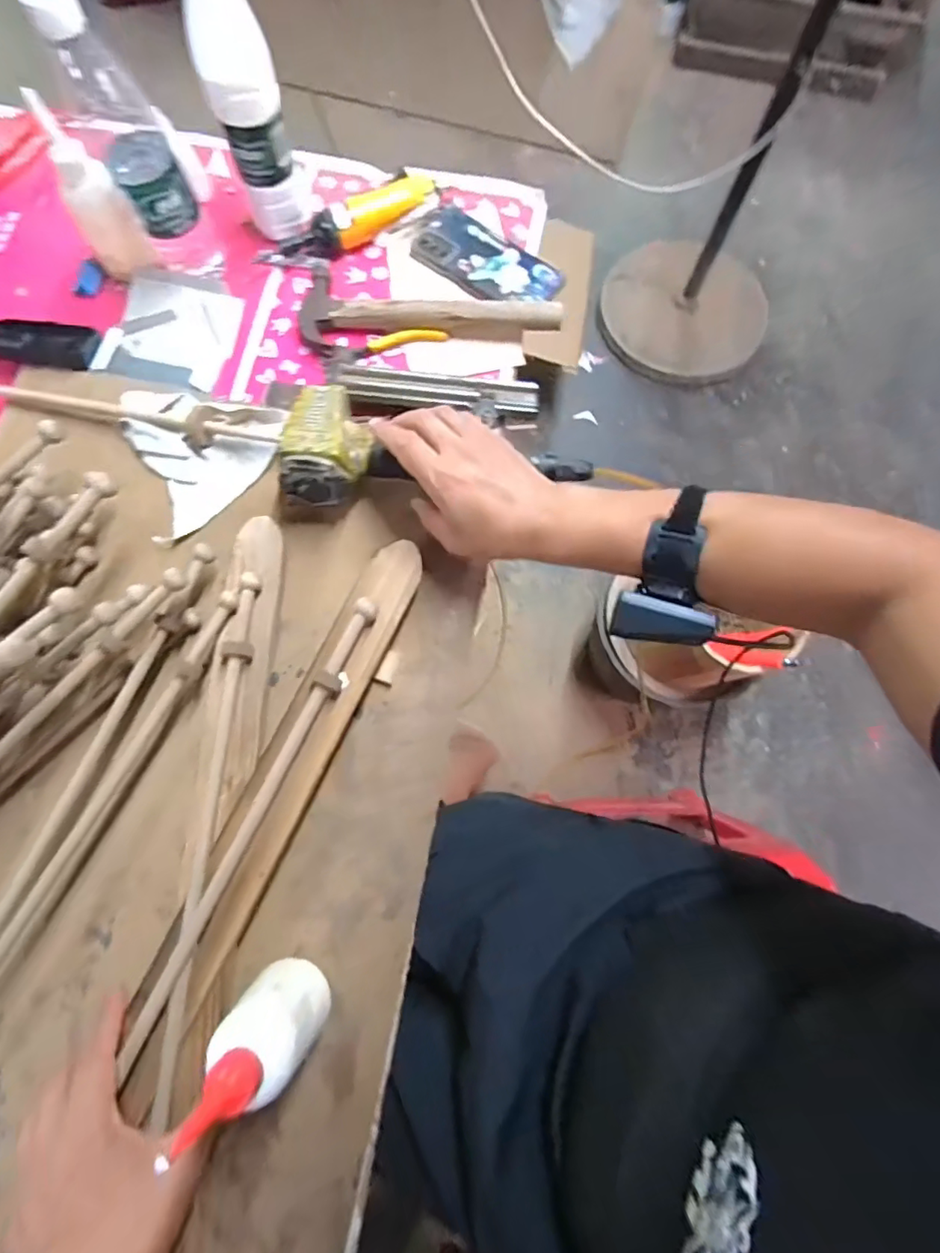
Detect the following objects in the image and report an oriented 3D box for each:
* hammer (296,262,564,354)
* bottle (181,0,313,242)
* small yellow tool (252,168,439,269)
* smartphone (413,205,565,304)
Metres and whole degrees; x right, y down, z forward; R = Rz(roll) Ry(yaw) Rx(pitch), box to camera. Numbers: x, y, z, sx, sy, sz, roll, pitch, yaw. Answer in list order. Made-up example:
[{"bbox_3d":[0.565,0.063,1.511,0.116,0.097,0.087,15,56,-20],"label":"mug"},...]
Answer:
[{"bbox_3d":[-0.046,-0.357,0.577,0.273,0.034,0.110,-3,76,-2],"label":"hammer"},{"bbox_3d":[-0.206,-0.485,0.502,0.062,0.227,0.055,-18,76,-5],"label":"bottle"},{"bbox_3d":[-0.132,-0.441,0.591,0.206,0.038,0.050,-28,78,-8],"label":"small yellow tool"},{"bbox_3d":[0.019,-0.401,0.593,0.166,0.016,0.073,30,87,5],"label":"smartphone"}]

